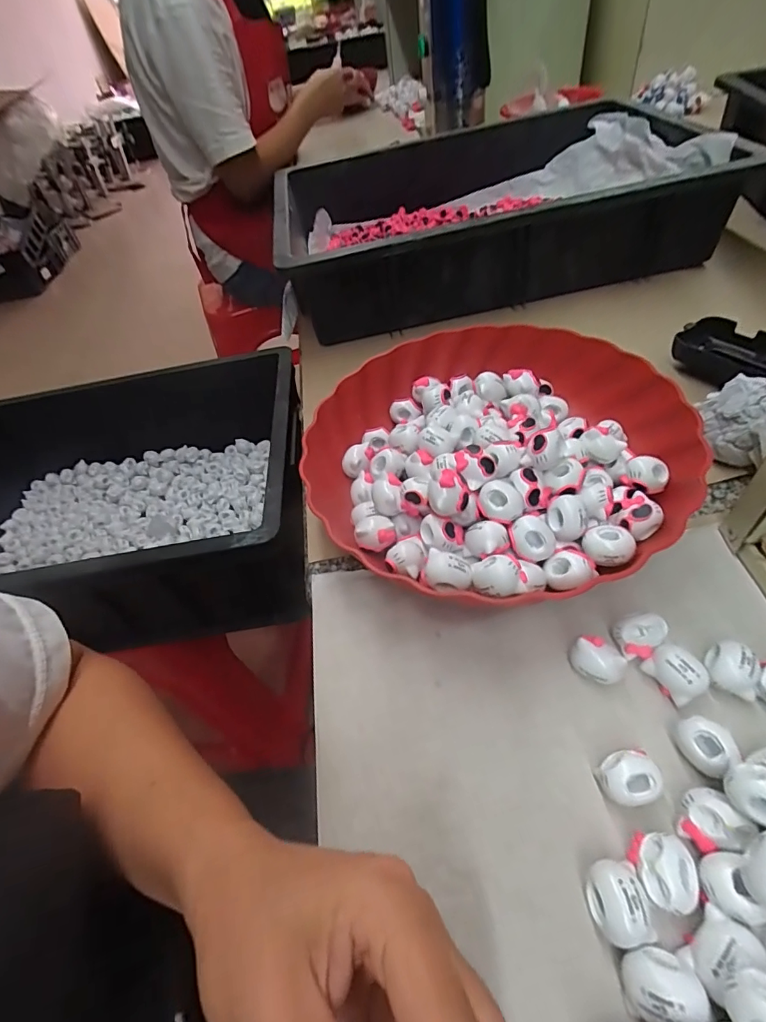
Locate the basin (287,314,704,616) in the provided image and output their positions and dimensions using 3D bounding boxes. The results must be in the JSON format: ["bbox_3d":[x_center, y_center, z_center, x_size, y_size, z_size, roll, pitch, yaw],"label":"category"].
[{"bbox_3d":[0.074,-0.045,0.323,0.240,0.064,0.231,-3,50,4],"label":"basin"}]

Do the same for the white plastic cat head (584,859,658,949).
[{"bbox_3d":[0.092,0.153,0.183,0.021,0.020,0.025,-9,50,-1],"label":"white plastic cat head"}]

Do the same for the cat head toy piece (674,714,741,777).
[{"bbox_3d":[0.144,0.107,0.211,0.016,0.023,0.023,-21,51,-11],"label":"cat head toy piece"}]

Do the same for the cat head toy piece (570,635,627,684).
[{"bbox_3d":[0.111,0.078,0.242,0.025,0.020,0.017,20,55,22],"label":"cat head toy piece"}]

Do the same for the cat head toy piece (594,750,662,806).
[{"bbox_3d":[0.109,0.120,0.208,0.023,0.020,0.020,-15,50,-6],"label":"cat head toy piece"}]

